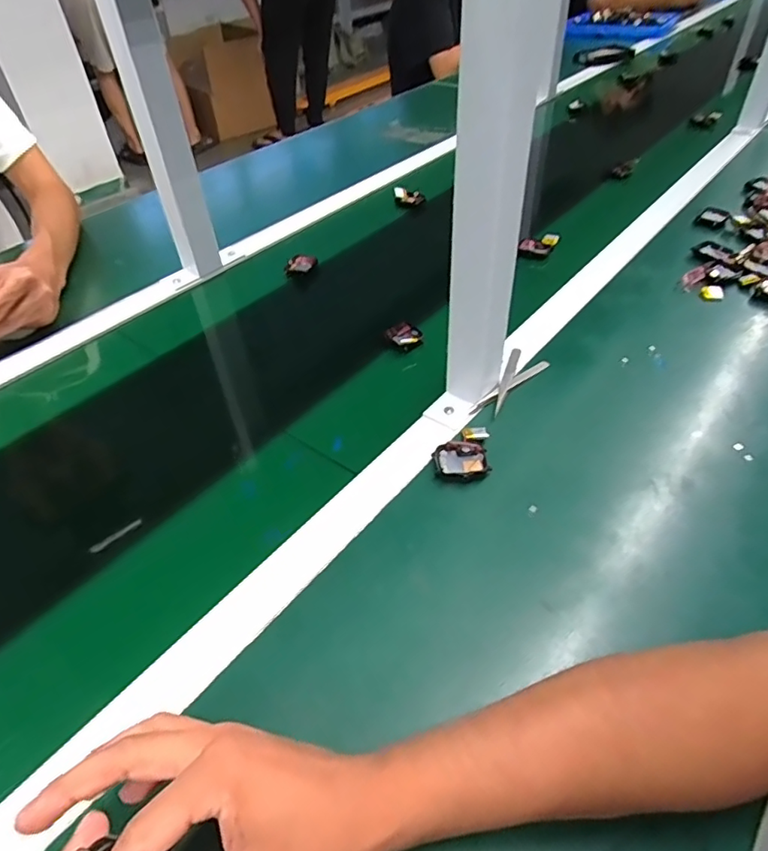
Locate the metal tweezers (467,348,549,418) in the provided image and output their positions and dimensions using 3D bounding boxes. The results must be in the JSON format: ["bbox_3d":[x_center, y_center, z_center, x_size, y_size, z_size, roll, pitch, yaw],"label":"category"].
[{"bbox_3d":[0.131,-0.047,0.565,0.044,0.013,0.113,22,50,22],"label":"metal tweezers"}]

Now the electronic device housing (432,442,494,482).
[{"bbox_3d":[0.069,0.032,0.492,0.046,0.013,0.039,-7,45,-5],"label":"electronic device housing"}]

